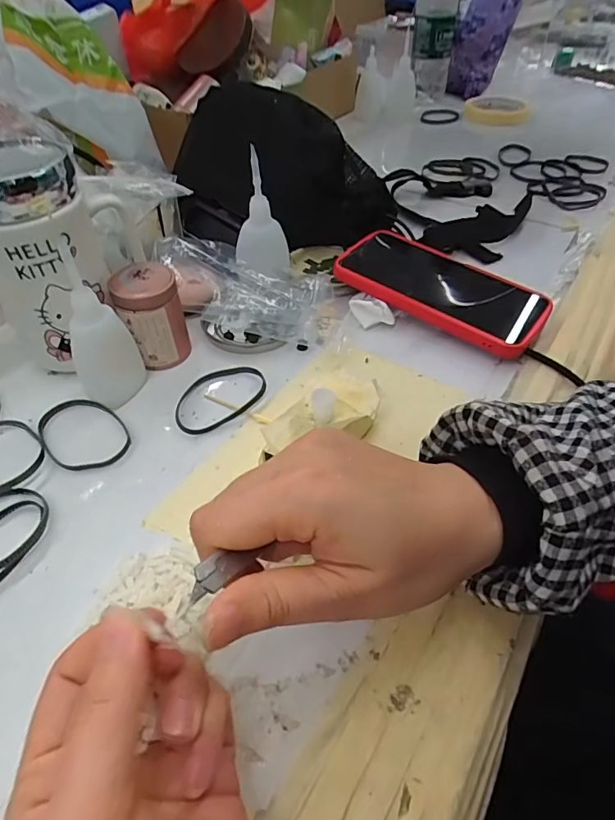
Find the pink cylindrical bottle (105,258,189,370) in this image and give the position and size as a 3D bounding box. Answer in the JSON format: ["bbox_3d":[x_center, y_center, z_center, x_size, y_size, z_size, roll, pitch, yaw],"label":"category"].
[{"bbox_3d":[-0.113,-0.067,0.352,0.045,0.065,0.039,-17,50,-16],"label":"pink cylindrical bottle"}]

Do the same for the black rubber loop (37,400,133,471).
[{"bbox_3d":[-0.147,0.015,0.317,0.067,0.004,0.048,36,56,28],"label":"black rubber loop"}]

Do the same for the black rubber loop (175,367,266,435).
[{"bbox_3d":[-0.061,-0.009,0.340,0.069,0.005,0.047,-26,53,-23],"label":"black rubber loop"}]

